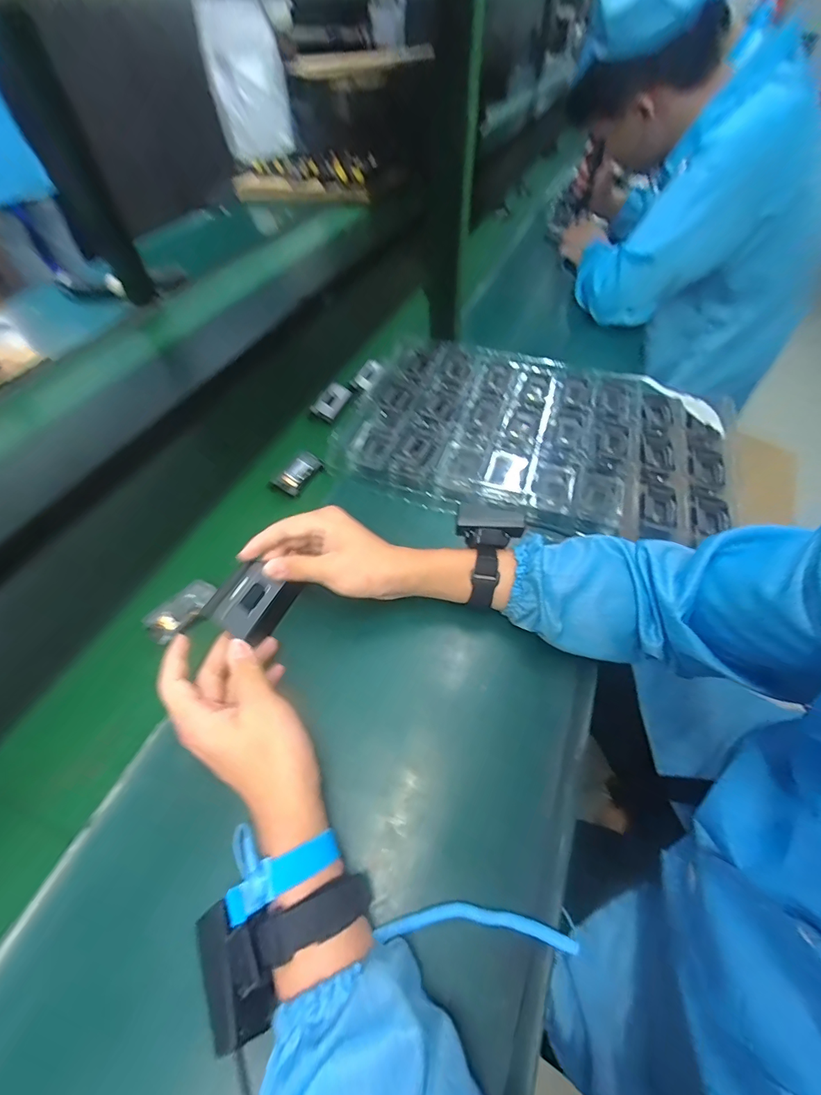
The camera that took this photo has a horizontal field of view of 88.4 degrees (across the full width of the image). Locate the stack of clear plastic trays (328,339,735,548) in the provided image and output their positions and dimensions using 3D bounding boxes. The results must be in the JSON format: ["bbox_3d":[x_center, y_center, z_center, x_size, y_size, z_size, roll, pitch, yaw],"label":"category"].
[{"bbox_3d":[0.170,-0.158,0.588,0.498,0.046,0.318,15,55,12],"label":"stack of clear plastic trays"}]

